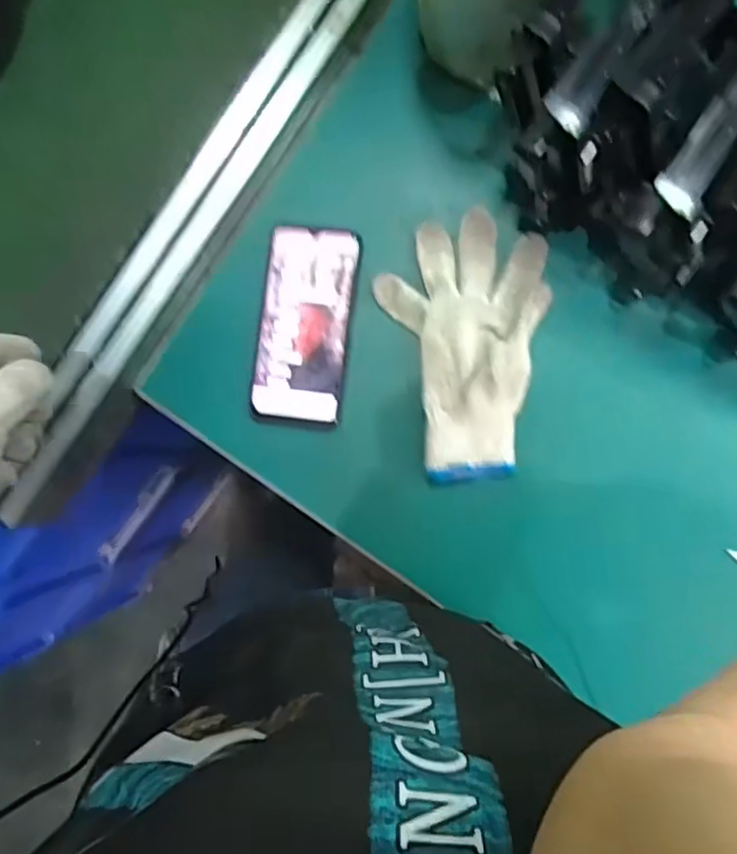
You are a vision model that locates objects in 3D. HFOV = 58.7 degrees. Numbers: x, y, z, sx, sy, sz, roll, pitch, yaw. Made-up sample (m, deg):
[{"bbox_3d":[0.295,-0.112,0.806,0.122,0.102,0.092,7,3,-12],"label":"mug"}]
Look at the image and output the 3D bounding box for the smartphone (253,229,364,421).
[{"bbox_3d":[-0.052,-0.084,0.540,0.075,0.013,0.159,8,89,6],"label":"smartphone"}]

